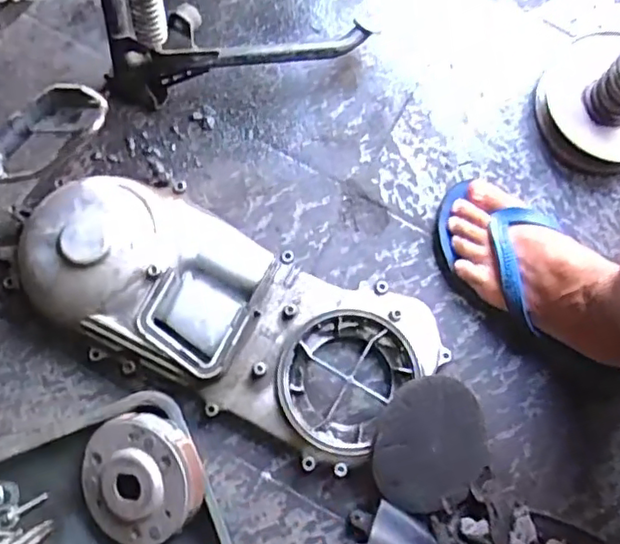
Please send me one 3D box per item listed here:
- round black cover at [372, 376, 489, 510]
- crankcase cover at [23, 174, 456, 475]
[{"bbox_3d":[0.115,0.162,0.581,0.117,0.012,0.122,-1,93,-21],"label":"round black cover"},{"bbox_3d":[-0.078,0.032,0.598,0.405,0.082,0.184,28,79,4],"label":"crankcase cover"}]

